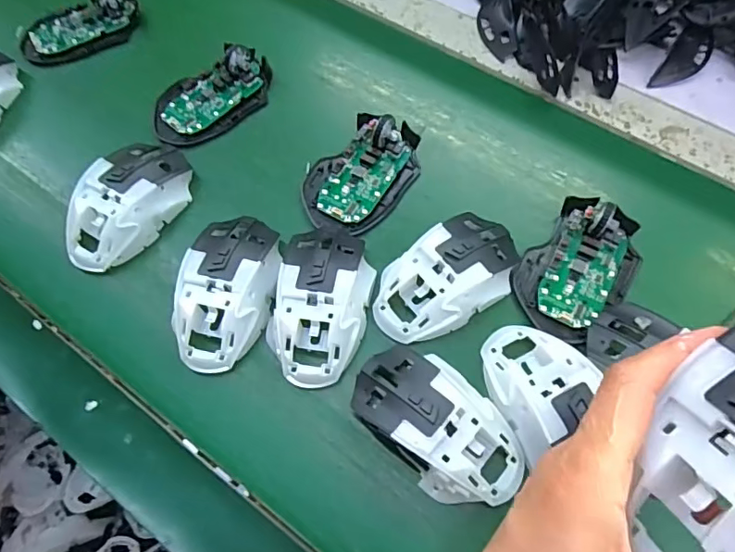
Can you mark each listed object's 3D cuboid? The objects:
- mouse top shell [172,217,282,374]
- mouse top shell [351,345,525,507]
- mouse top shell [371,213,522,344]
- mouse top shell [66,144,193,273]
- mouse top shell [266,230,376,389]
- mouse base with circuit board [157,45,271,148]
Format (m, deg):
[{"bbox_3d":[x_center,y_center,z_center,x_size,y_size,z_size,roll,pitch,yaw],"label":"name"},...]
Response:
[{"bbox_3d":[-0.098,0.009,0.373,0.063,0.042,0.114,4,64,5],"label":"mouse top shell"},{"bbox_3d":[0.043,0.092,0.326,0.063,0.040,0.113,-42,69,-16],"label":"mouse top shell"},{"bbox_3d":[0.058,-0.002,0.367,0.114,0.031,0.061,-34,67,-13],"label":"mouse top shell"},{"bbox_3d":[-0.191,-0.058,0.412,0.065,0.045,0.114,36,70,19],"label":"mouse top shell"},{"bbox_3d":[-0.033,0.017,0.364,0.065,0.037,0.111,10,64,8],"label":"mouse top shell"},{"bbox_3d":[-0.139,-0.164,0.463,0.116,0.027,0.066,-36,67,-14],"label":"mouse base with circuit board"}]

